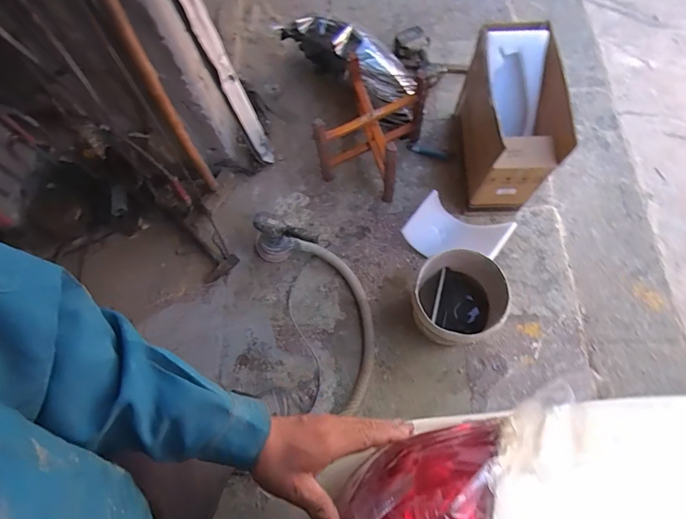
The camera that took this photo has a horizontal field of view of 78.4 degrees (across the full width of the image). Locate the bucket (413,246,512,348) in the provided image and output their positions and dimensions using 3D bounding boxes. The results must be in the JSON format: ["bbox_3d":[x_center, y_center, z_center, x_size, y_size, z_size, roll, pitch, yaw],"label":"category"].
[{"bbox_3d":[0.335,0.125,1.267,0.243,0.240,0.269,17,72,10],"label":"bucket"}]

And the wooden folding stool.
[{"bbox_3d":[0.096,-0.441,1.472,0.288,0.305,0.318,20,73,11],"label":"wooden folding stool"}]

